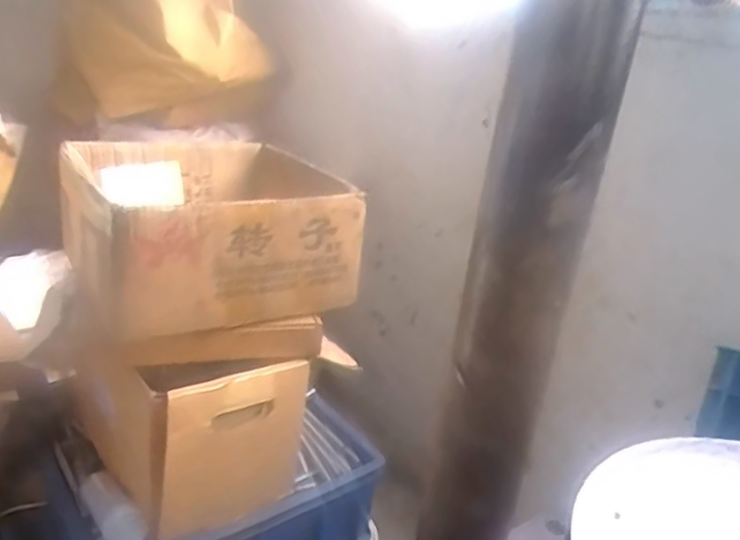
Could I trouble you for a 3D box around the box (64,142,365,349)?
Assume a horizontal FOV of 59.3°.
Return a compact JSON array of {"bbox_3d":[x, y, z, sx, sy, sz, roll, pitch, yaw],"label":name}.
[{"bbox_3d":[-0.201,-0.056,0.800,0.311,0.139,0.287,-9,27,-36],"label":"box"}]

